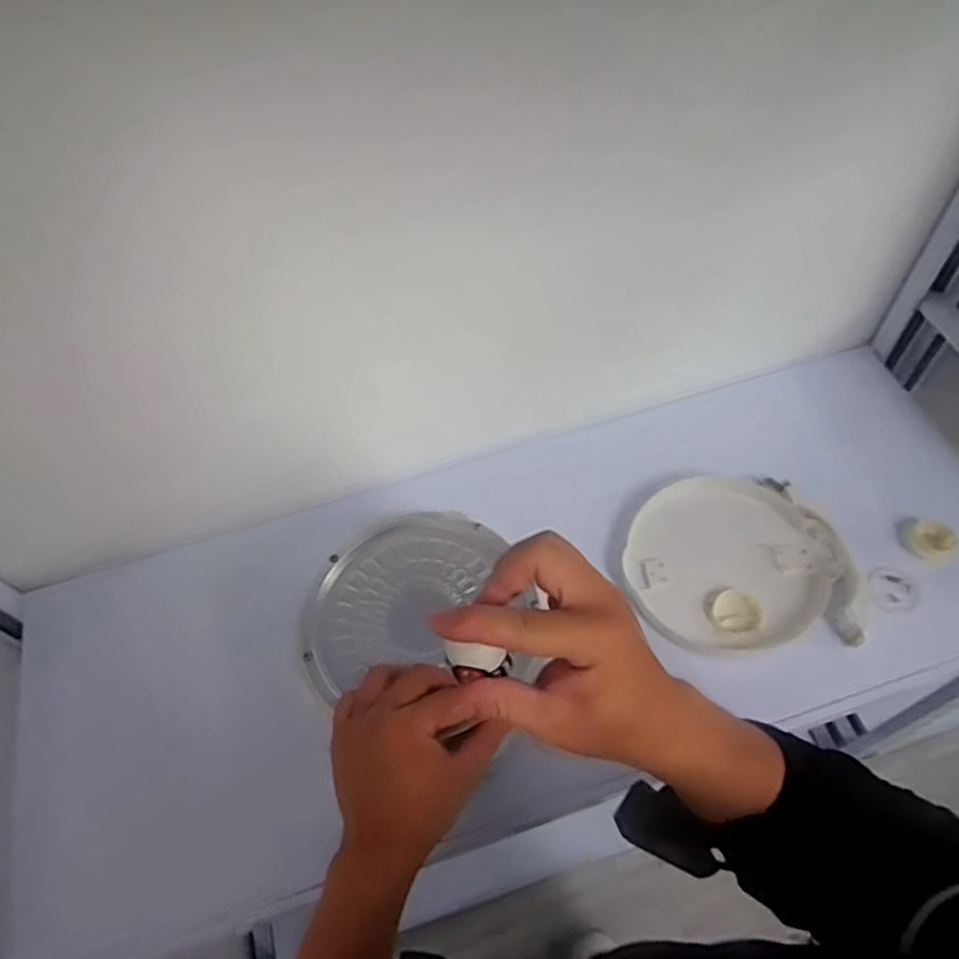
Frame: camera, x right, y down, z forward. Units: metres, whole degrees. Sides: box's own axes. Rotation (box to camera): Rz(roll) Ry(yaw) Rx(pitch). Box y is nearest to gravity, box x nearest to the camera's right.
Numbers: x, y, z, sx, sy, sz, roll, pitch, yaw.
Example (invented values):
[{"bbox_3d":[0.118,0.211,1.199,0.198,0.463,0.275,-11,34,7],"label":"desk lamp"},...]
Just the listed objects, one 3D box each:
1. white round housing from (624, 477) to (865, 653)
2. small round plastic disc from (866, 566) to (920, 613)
[{"bbox_3d":[0.276,0.086,0.761,0.221,0.041,0.203,1,57,5],"label":"white round housing"},{"bbox_3d":[0.428,0.113,0.730,0.047,0.012,0.054,37,67,25],"label":"small round plastic disc"}]

